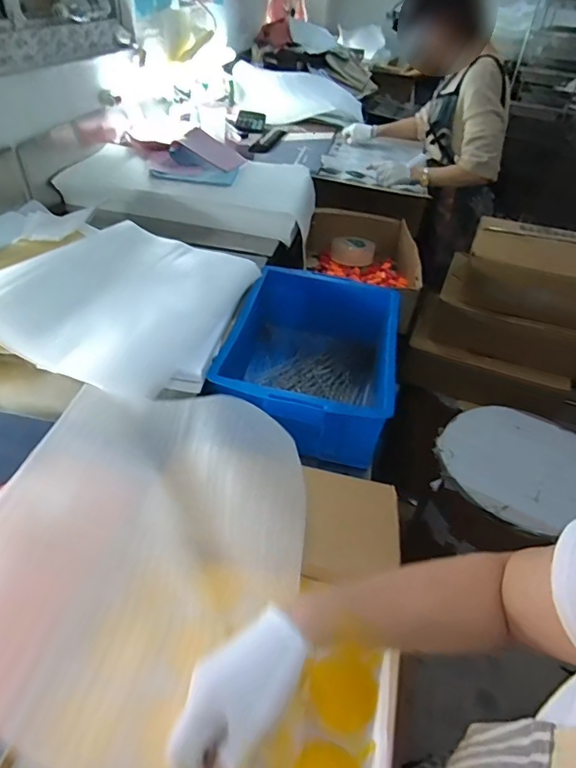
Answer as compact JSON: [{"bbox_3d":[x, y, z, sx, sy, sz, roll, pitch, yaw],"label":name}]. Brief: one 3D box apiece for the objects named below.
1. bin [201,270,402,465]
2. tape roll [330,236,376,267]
[{"bbox_3d":[0.037,-0.049,0.939,0.312,0.159,0.404,9,41,4],"label":"bin"},{"bbox_3d":[0.187,-0.384,1.368,0.123,0.041,0.123,9,41,4],"label":"tape roll"}]

